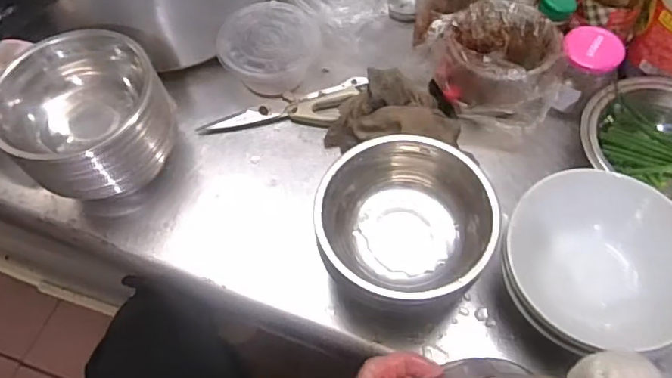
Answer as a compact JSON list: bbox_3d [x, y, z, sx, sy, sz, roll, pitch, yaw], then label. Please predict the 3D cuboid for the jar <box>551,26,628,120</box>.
[{"bbox_3d":[0.262,-0.124,0.594,0.059,0.079,0.067,6,61,4],"label":"jar"}]

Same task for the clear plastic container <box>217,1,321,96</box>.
[{"bbox_3d":[-0.075,-0.153,0.638,0.108,0.059,0.116,0,61,1],"label":"clear plastic container"}]

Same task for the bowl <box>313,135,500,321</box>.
[{"bbox_3d":[0.060,0.040,0.498,0.144,0.102,0.148,0,61,1],"label":"bowl"}]

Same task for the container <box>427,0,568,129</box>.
[{"bbox_3d":[0.170,-0.126,0.601,0.128,0.097,0.130,-3,61,-1],"label":"container"}]

